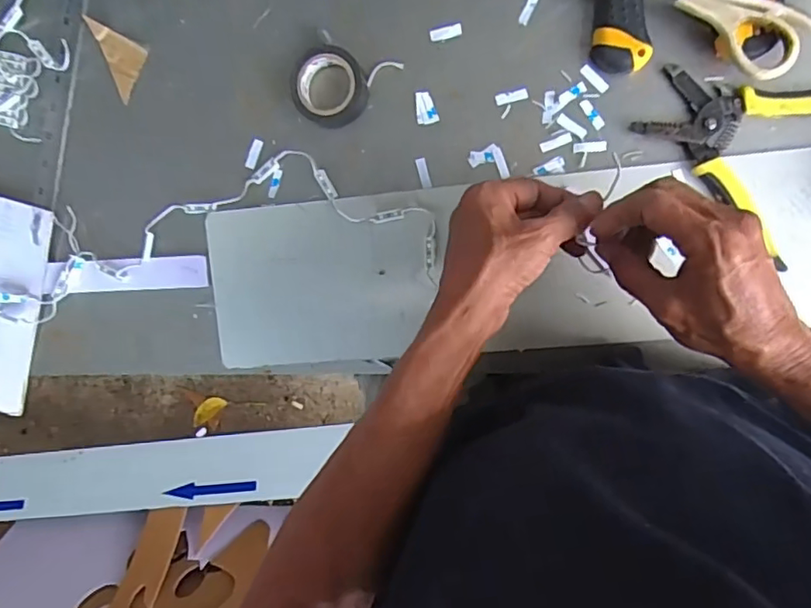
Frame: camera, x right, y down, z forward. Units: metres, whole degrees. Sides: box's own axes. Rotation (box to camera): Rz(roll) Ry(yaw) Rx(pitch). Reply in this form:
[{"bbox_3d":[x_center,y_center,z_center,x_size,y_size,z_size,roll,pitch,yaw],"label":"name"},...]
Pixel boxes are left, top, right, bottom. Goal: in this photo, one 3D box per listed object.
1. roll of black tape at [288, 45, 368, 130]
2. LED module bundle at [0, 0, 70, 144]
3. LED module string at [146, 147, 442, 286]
[{"bbox_3d":[-0.062,-0.178,0.464,0.059,0.023,0.061,1,94,7],"label":"roll of black tape"},{"bbox_3d":[-0.340,-0.215,0.505,0.080,0.015,0.128,26,97,5],"label":"LED module bundle"},{"bbox_3d":[-0.100,-0.079,0.488,0.261,0.011,0.101,5,95,8],"label":"LED module string"}]

